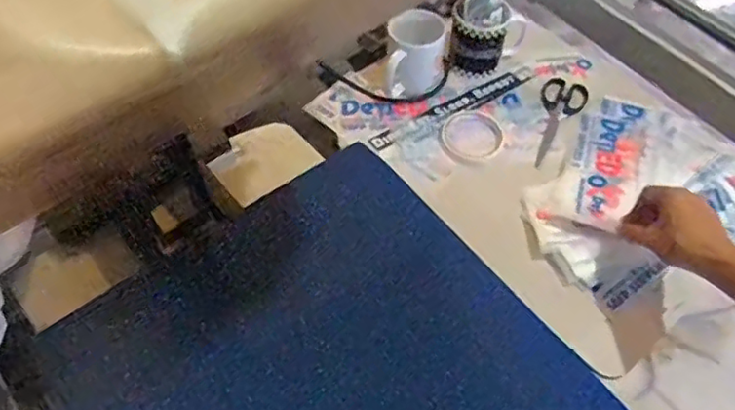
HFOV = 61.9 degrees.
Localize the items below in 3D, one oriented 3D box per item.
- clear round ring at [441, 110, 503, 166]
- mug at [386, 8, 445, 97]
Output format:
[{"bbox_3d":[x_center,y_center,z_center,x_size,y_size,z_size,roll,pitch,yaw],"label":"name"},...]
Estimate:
[{"bbox_3d":[0.144,-0.095,0.846,0.085,0.016,0.091,1,54,-1],"label":"clear round ring"},{"bbox_3d":[0.070,-0.215,0.872,0.085,0.093,0.078,5,54,2],"label":"mug"}]

